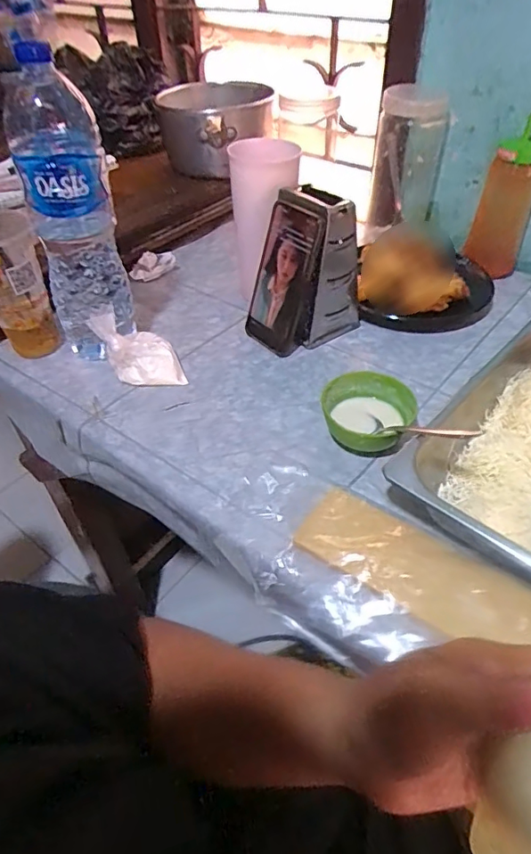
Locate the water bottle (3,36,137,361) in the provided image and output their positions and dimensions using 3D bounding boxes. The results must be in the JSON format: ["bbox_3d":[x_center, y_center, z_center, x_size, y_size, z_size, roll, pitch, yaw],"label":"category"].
[{"bbox_3d":[-0.209,-0.219,0.560,0.093,0.299,0.111,-19,47,-16],"label":"water bottle"}]

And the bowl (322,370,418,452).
[{"bbox_3d":[0.103,-0.016,0.530,0.086,0.040,0.090,-1,45,1],"label":"bowl"}]

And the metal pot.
[{"bbox_3d":[-0.077,-0.489,0.855,0.183,0.095,0.213,-8,45,-6],"label":"metal pot"}]

